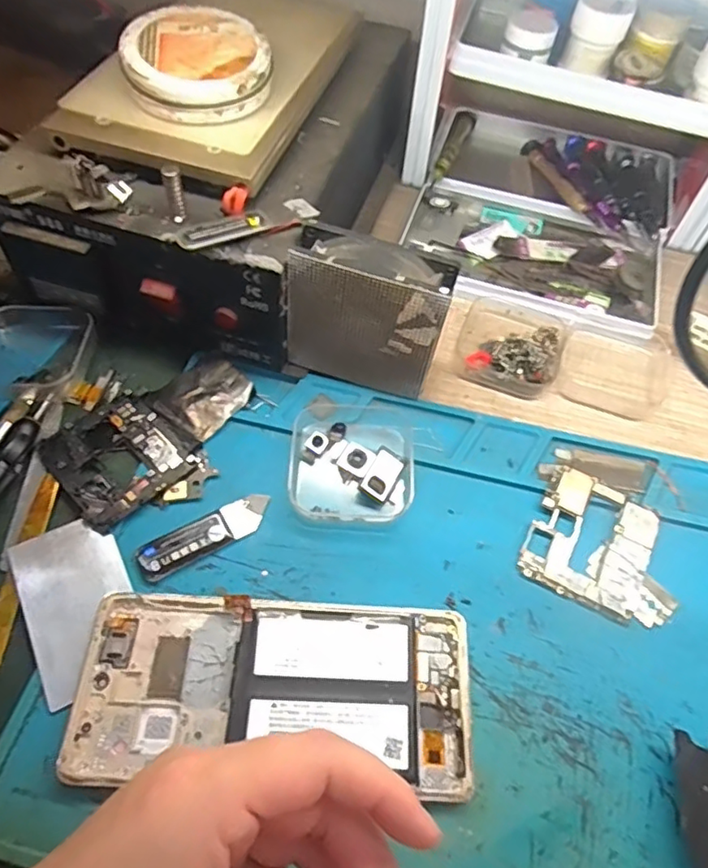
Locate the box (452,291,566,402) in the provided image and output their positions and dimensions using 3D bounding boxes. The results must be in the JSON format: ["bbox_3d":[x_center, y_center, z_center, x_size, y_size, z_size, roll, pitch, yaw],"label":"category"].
[{"bbox_3d":[0.098,-0.058,0.363,0.061,0.018,0.065,18,60,8],"label":"box"}]

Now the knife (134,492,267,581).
[{"bbox_3d":[-0.072,0.049,0.286,0.066,0.005,0.019,-27,63,-17],"label":"knife"}]

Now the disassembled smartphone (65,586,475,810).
[{"bbox_3d":[-0.032,0.109,0.250,0.162,0.011,0.073,5,59,0],"label":"disassembled smartphone"}]

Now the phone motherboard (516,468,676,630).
[{"bbox_3d":[0.127,0.057,0.295,0.072,0.006,0.065,24,61,12],"label":"phone motherboard"}]

